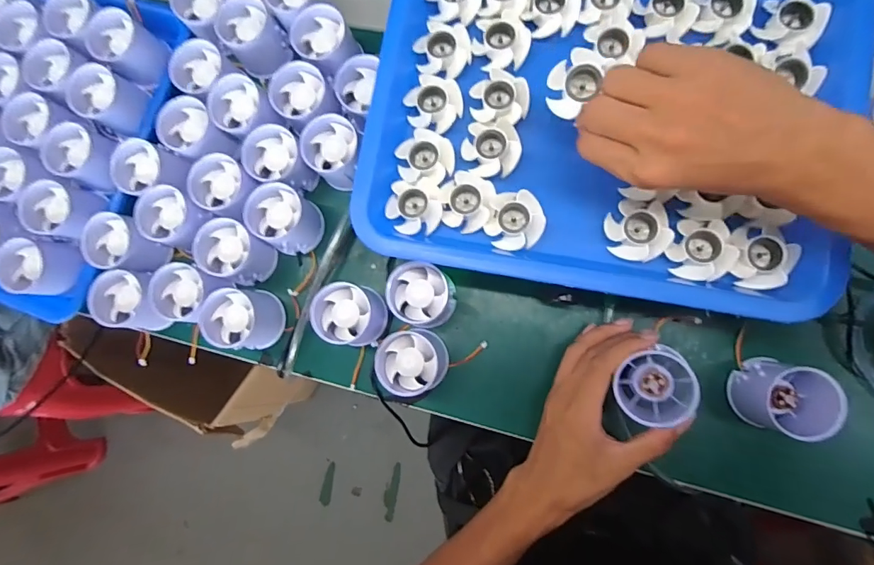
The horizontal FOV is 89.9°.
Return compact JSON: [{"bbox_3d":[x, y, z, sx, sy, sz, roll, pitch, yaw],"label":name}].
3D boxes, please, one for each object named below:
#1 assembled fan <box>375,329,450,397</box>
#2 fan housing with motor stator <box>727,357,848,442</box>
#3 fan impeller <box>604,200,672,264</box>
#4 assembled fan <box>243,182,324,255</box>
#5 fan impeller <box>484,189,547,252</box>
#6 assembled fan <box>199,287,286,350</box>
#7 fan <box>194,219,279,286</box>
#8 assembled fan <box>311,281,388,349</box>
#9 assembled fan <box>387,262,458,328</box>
[{"bbox_3d":[-0.020,0.068,0.379,0.054,0.049,0.053,-1,83,7],"label":"assembled fan"},{"bbox_3d":[0.264,0.088,0.335,0.053,0.049,0.051,-1,83,7],"label":"fan housing with motor stator"},{"bbox_3d":[0.144,-0.038,0.312,0.043,0.013,0.042,-1,83,7],"label":"fan impeller"},{"bbox_3d":[-0.139,-0.059,0.406,0.054,0.053,0.051,-1,83,7],"label":"assembled fan"},{"bbox_3d":[0.059,-0.046,0.325,0.040,0.015,0.043,-1,83,7],"label":"fan impeller"},{"bbox_3d":[-0.178,0.033,0.403,0.051,0.053,0.054,0,83,7],"label":"assembled fan"},{"bbox_3d":[-0.186,-0.028,0.408,0.056,0.052,0.048,27,87,9],"label":"fan"},{"bbox_3d":[-0.076,0.029,0.389,0.051,0.051,0.052,-1,83,7],"label":"assembled fan"},{"bbox_3d":[-0.012,0.012,0.381,0.051,0.050,0.053,-1,83,7],"label":"assembled fan"}]

